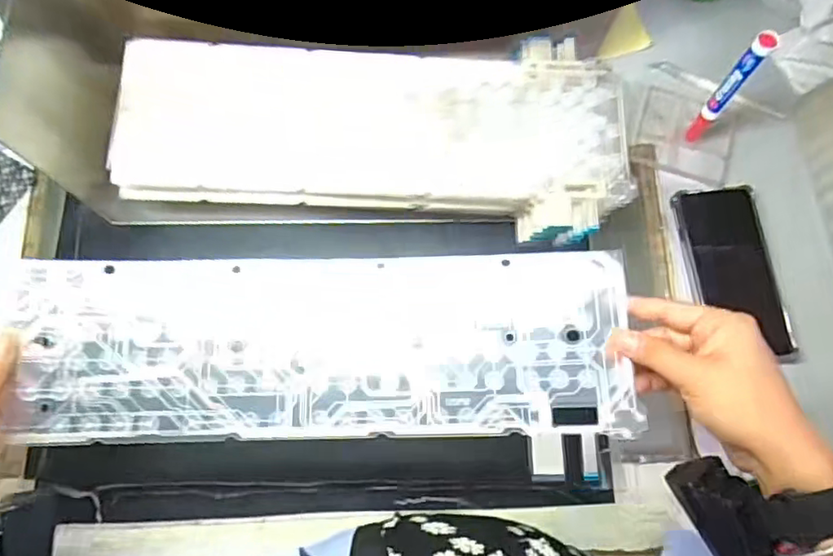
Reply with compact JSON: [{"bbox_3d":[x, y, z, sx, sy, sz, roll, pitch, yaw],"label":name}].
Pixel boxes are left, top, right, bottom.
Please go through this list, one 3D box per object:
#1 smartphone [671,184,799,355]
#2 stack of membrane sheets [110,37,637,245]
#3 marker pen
[{"bbox_3d":[0.294,-0.011,0.535,0.082,0.015,0.155,-2,76,-2],"label":"smartphone"},{"bbox_3d":[-0.040,-0.137,0.510,0.436,0.033,0.179,3,76,-1],"label":"stack of membrane sheets"},{"bbox_3d":[0.271,-0.162,0.505,0.024,0.147,0.023,-41,80,-11],"label":"marker pen"}]

